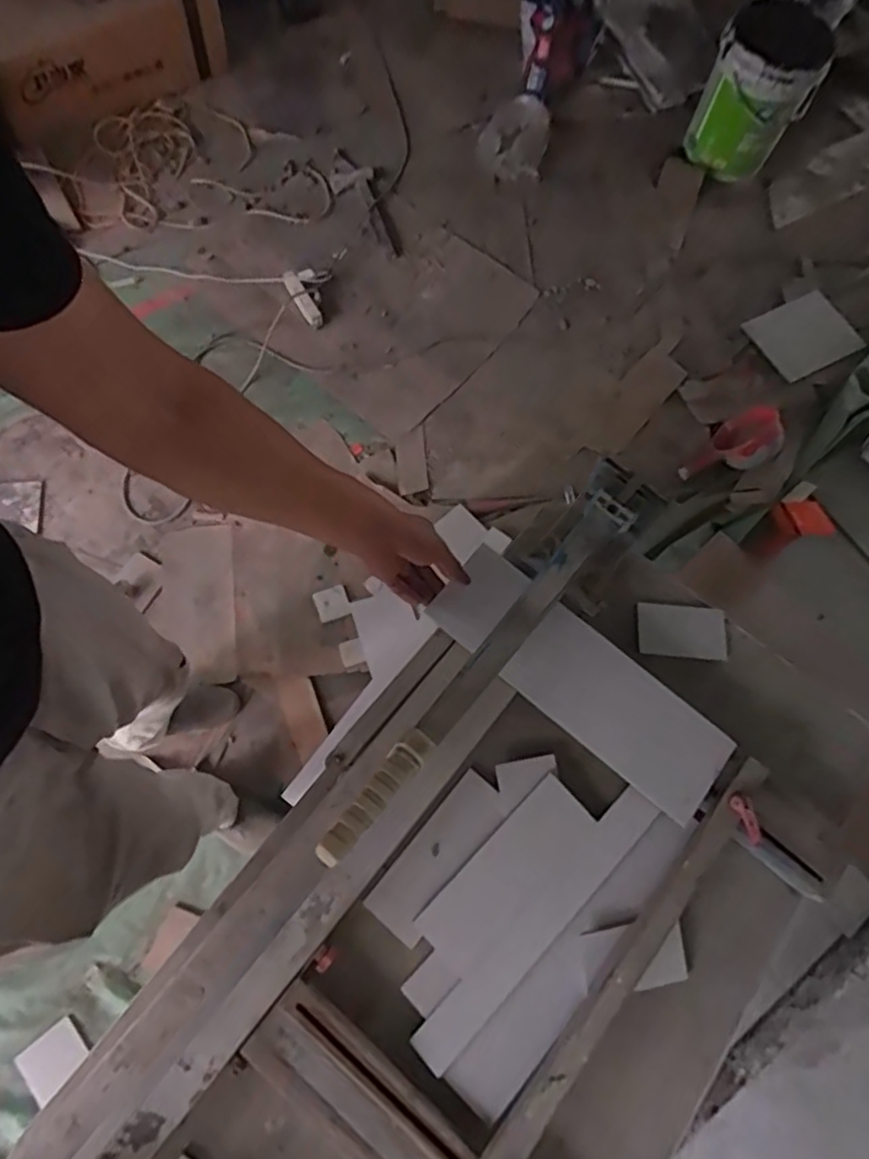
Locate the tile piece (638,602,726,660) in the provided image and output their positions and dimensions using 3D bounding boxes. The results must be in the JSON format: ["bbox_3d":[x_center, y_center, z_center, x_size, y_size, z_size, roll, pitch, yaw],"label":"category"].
[{"bbox_3d":[0.334,0.070,0.906,0.115,0.012,0.069,5,70,-3],"label":"tile piece"}]

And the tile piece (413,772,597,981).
[{"bbox_3d":[0.085,0.338,0.777,0.228,0.013,0.080,-42,79,-16],"label":"tile piece"}]

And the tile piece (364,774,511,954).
[{"bbox_3d":[0.007,0.319,0.779,0.069,0.010,0.193,39,72,9],"label":"tile piece"}]

